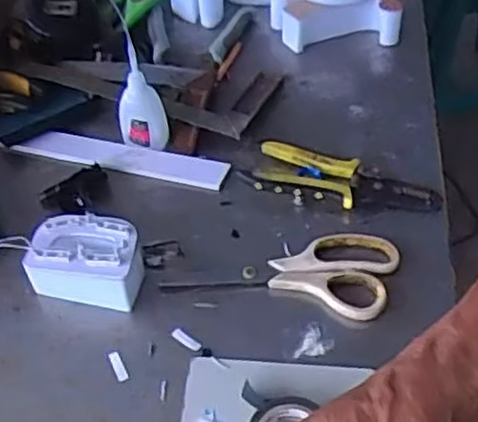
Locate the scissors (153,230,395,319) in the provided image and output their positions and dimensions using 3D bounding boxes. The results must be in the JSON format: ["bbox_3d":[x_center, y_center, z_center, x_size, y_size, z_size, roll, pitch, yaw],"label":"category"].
[{"bbox_3d":[0.035,0.044,0.597,0.181,0.013,0.078,5,49,8],"label":"scissors"}]

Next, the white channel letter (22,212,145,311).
[{"bbox_3d":[-0.121,0.040,0.582,0.084,0.051,0.052,3,49,6],"label":"white channel letter"}]

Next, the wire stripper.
[{"bbox_3d":[0.095,-0.027,0.649,0.159,0.017,0.054,11,50,13],"label":"wire stripper"}]

